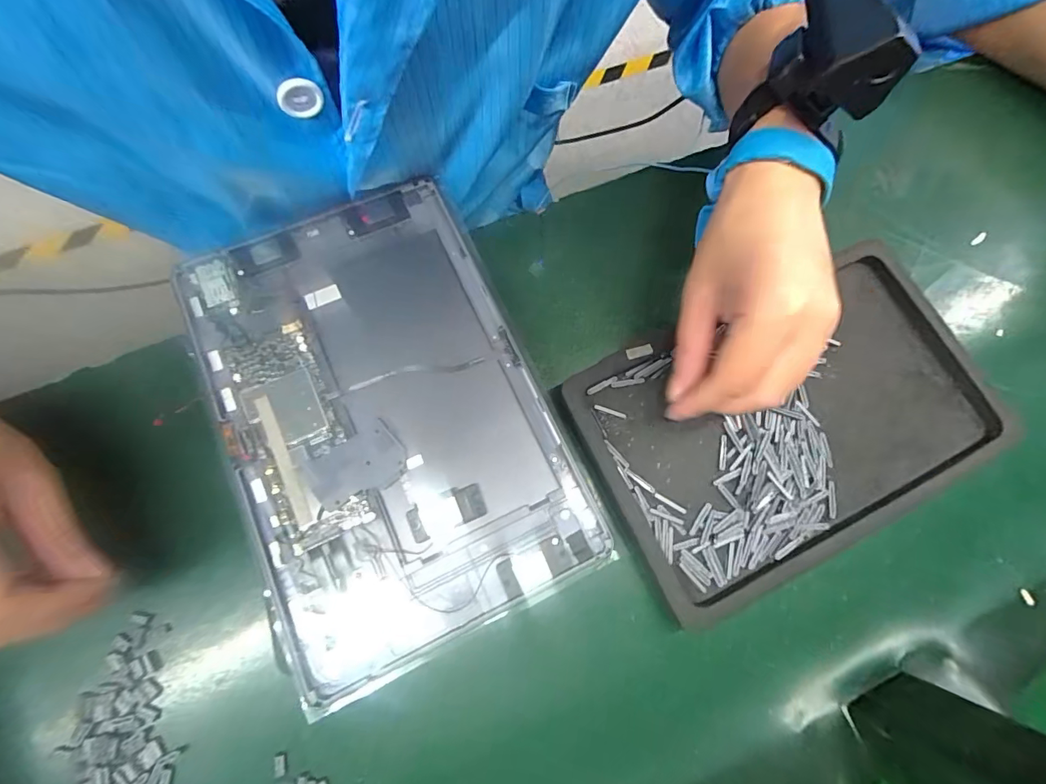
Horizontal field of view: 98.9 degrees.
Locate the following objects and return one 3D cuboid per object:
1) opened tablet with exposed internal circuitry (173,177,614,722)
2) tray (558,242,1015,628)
[{"bbox_3d":[-0.081,0.010,0.253,0.167,0.009,0.254,-23,78,-10],"label":"opened tablet with exposed internal circuitry"},{"bbox_3d":[0.163,0.014,0.279,0.252,0.022,0.148,-25,77,-8],"label":"tray"}]

